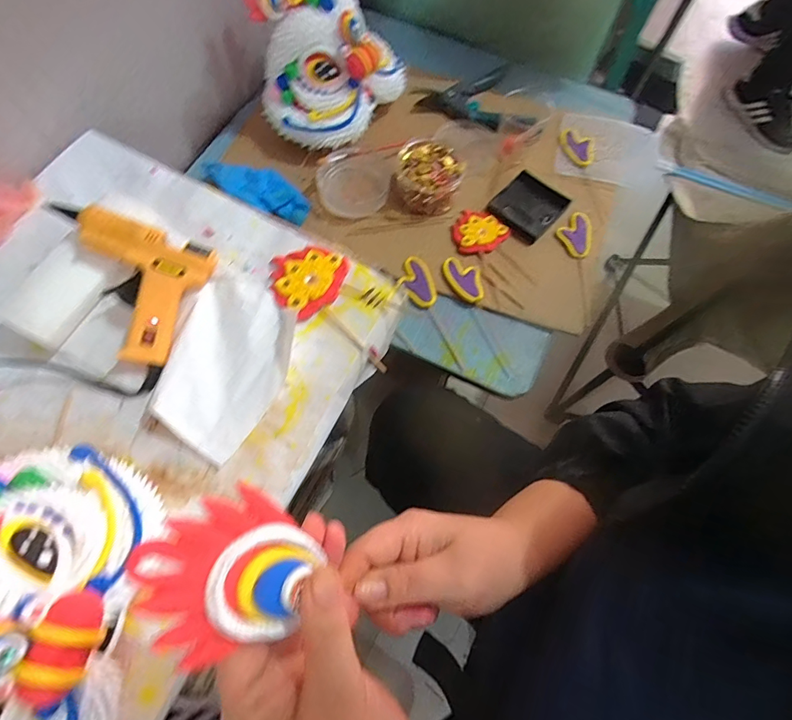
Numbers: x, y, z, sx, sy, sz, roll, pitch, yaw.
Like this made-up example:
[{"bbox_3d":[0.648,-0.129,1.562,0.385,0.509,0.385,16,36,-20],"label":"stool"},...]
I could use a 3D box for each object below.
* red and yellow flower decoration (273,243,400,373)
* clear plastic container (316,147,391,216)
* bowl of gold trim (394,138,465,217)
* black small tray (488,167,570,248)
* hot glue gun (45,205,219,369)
[{"bbox_3d":[-0.060,-0.063,0.444,0.144,0.012,0.075,35,71,10],"label":"red and yellow flower decoration"},{"bbox_3d":[-0.062,-0.265,0.667,0.106,0.038,0.099,-3,69,-4],"label":"clear plastic container"},{"bbox_3d":[0.049,-0.269,0.664,0.096,0.047,0.096,11,68,1],"label":"bowl of gold trim"},{"bbox_3d":[0.197,-0.231,0.667,0.089,0.016,0.101,40,71,12],"label":"black small tray"},{"bbox_3d":[-0.254,-0.077,0.413,0.137,0.023,0.125,29,76,-16],"label":"hot glue gun"}]

